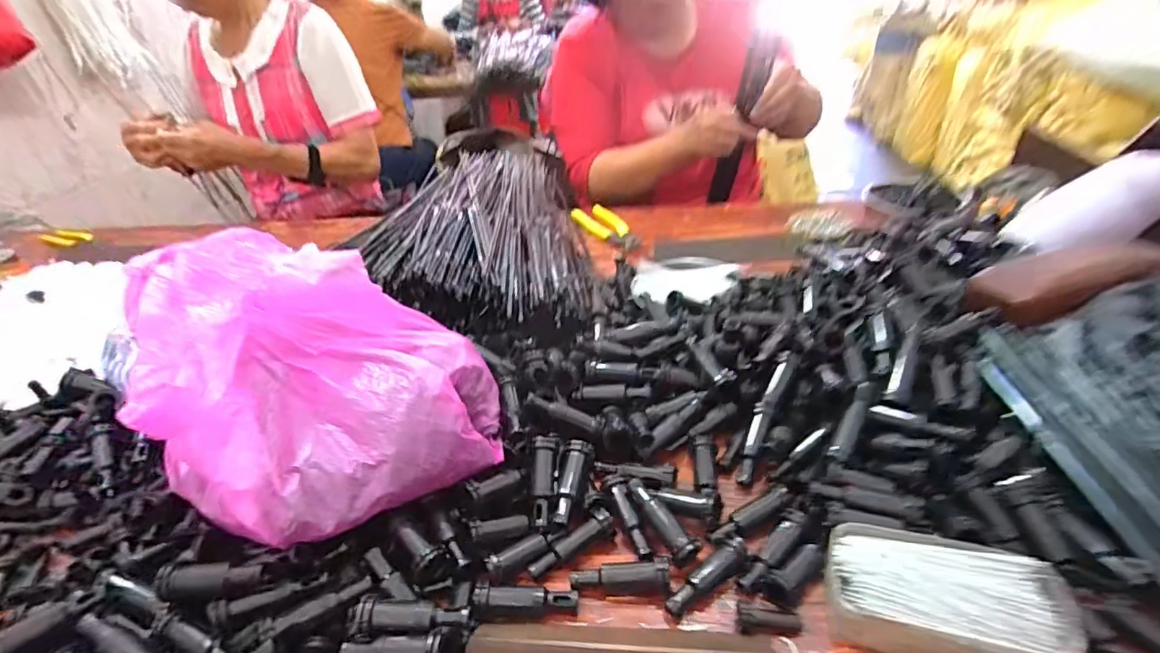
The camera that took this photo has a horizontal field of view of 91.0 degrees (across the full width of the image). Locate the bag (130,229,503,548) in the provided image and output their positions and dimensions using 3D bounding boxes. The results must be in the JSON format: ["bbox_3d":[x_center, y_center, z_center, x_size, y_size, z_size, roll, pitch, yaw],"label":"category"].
[{"bbox_3d":[-0.191,0.029,0.406,0.228,0.141,0.177,-22,33,-20],"label":"bag"}]

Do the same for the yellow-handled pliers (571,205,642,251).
[{"bbox_3d":[0.045,-0.148,0.848,0.047,0.016,0.156,-23,33,-22],"label":"yellow-handled pliers"}]

